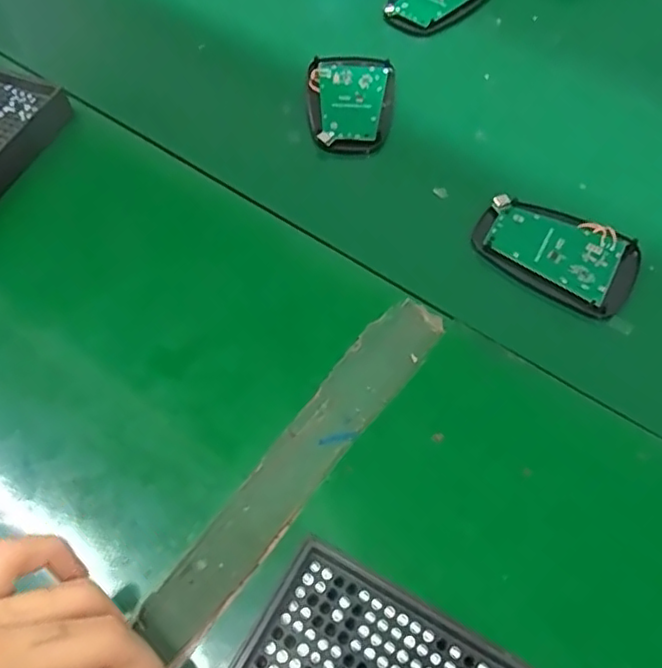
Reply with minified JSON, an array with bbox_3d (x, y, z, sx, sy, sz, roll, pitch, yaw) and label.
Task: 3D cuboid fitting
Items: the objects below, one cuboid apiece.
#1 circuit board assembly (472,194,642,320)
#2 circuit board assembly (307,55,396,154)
[{"bbox_3d":[0.139,-0.053,0.373,0.096,0.007,0.061,33,63,17],"label":"circuit board assembly"},{"bbox_3d":[0.015,-0.170,0.442,0.064,0.008,0.093,1,59,-2],"label":"circuit board assembly"}]

